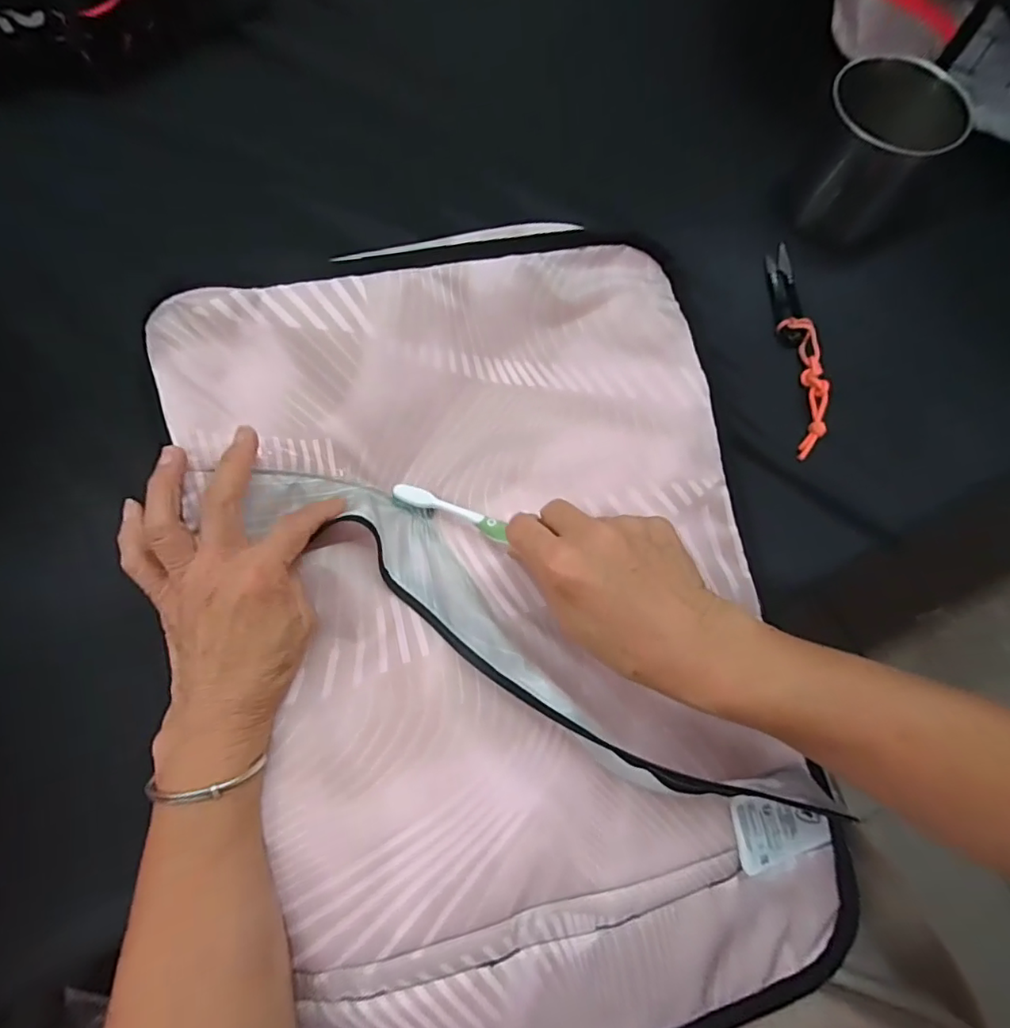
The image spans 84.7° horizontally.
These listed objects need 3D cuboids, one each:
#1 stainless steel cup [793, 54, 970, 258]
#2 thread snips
[{"bbox_3d":[0.292,-0.289,0.454,0.093,0.109,0.086,35,74,9],"label":"stainless steel cup"},{"bbox_3d":[0.233,-0.135,0.436,0.027,0.013,0.190,0,72,-2],"label":"thread snips"}]

